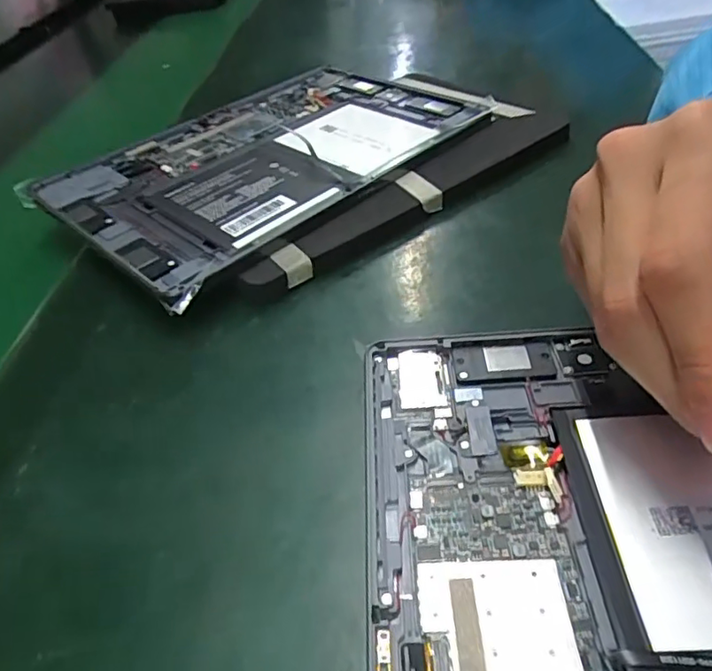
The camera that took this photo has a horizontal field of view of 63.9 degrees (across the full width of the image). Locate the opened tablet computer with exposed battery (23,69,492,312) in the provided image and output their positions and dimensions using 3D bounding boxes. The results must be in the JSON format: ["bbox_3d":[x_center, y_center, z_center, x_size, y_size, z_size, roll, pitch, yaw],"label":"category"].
[{"bbox_3d":[-0.055,-0.117,0.368,0.167,0.013,0.253,33,56,32],"label":"opened tablet computer with exposed battery"}]

